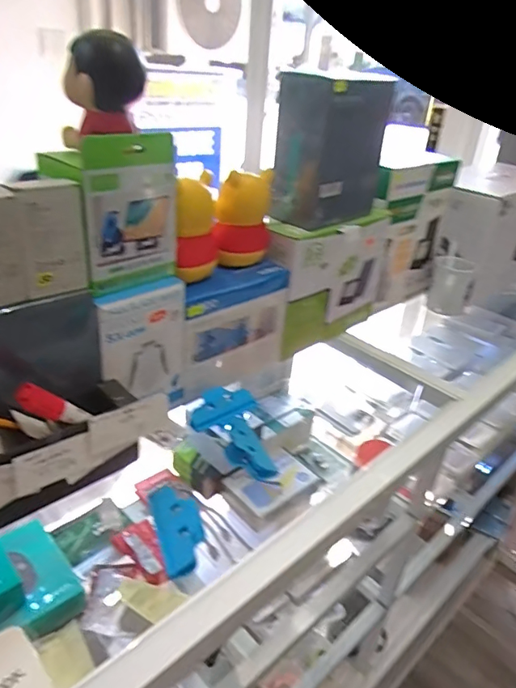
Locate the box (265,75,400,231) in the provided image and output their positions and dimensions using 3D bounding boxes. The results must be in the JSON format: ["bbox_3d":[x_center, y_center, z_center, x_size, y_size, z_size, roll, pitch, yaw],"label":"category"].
[{"bbox_3d":[0.108,-0.292,0.760,0.091,0.195,0.172,26,36,33],"label":"box"}]

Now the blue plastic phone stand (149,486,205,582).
[{"bbox_3d":[-0.078,0.182,0.501,0.048,0.018,0.095,-8,32,-21],"label":"blue plastic phone stand"}]

